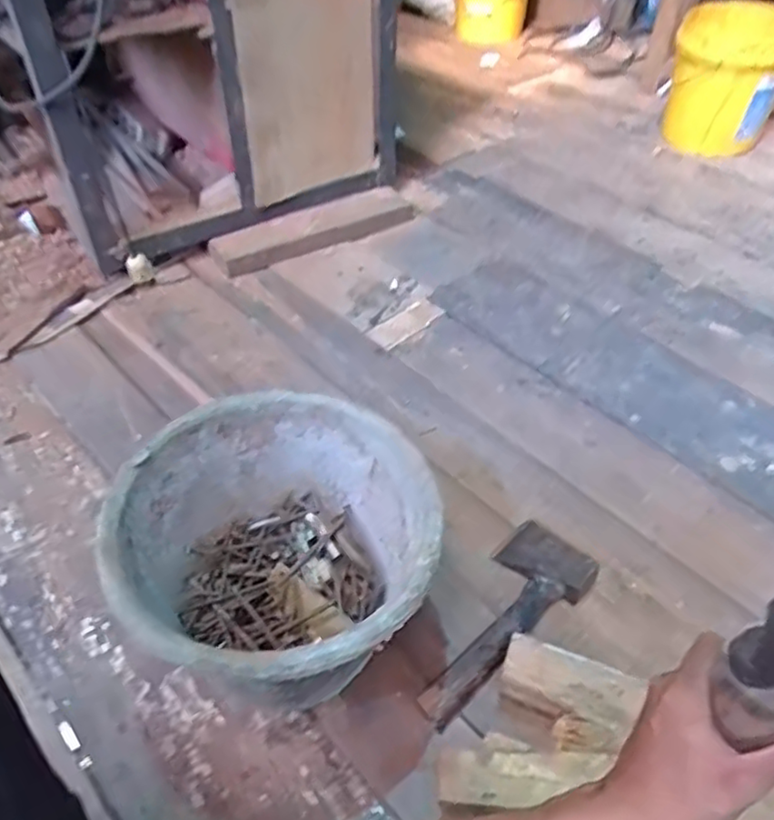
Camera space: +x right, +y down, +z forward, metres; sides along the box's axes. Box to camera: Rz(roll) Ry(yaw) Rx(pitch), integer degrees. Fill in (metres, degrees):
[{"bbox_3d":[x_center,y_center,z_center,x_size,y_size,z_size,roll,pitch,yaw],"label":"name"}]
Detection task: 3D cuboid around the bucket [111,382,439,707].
[{"bbox_3d":[-0.093,0.142,0.615,0.261,0.190,0.266,1,47,-1],"label":"bucket"}]

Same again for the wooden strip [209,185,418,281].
[{"bbox_3d":[-0.133,-0.345,1.240,0.406,0.047,0.086,-26,52,-23],"label":"wooden strip"}]

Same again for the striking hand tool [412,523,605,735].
[{"bbox_3d":[0.122,0.211,0.704,0.269,0.045,0.103,-34,56,-28],"label":"striking hand tool"}]

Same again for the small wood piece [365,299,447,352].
[{"bbox_3d":[0.030,-0.143,1.066,0.137,0.014,0.063,-32,55,-27],"label":"small wood piece"}]

